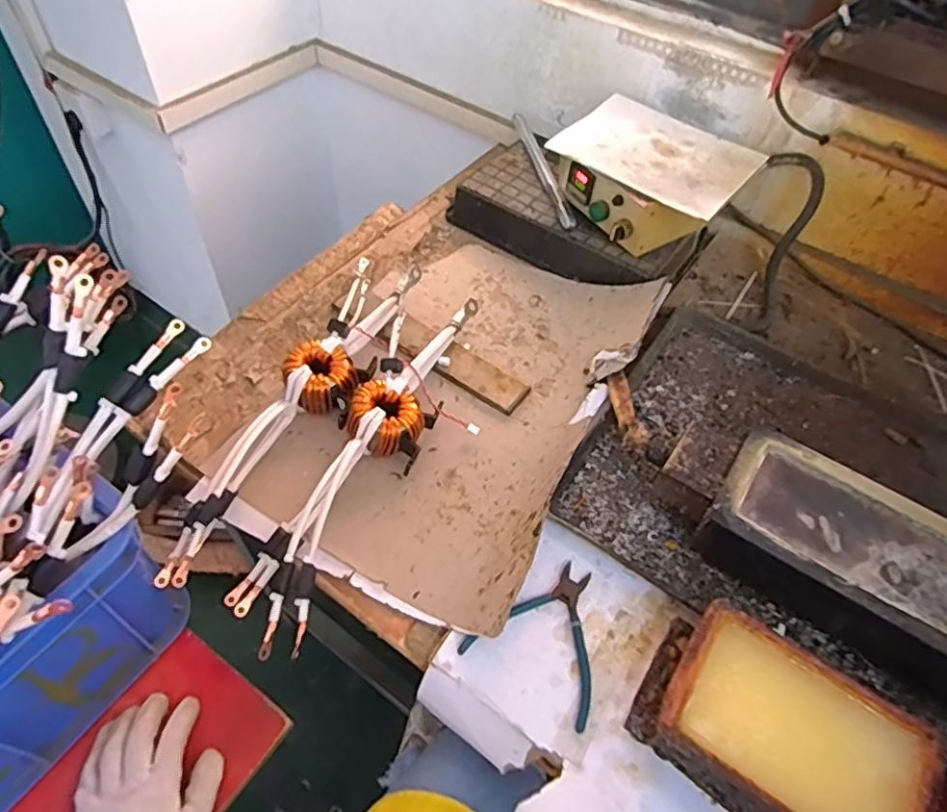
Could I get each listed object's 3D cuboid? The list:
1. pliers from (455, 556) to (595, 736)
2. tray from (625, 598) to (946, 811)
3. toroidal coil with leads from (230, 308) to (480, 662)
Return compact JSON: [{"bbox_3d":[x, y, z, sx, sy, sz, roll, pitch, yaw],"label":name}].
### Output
[{"bbox_3d":[0.076,0.212,0.596,0.126,0.008,0.134,29,56,17],"label":"pliers"},{"bbox_3d":[0.265,0.283,0.519,0.237,0.068,0.140,30,57,18],"label":"tray"},{"bbox_3d":[-0.117,0.035,0.713,0.103,0.061,0.493,20,54,10],"label":"toroidal coil with leads"}]

